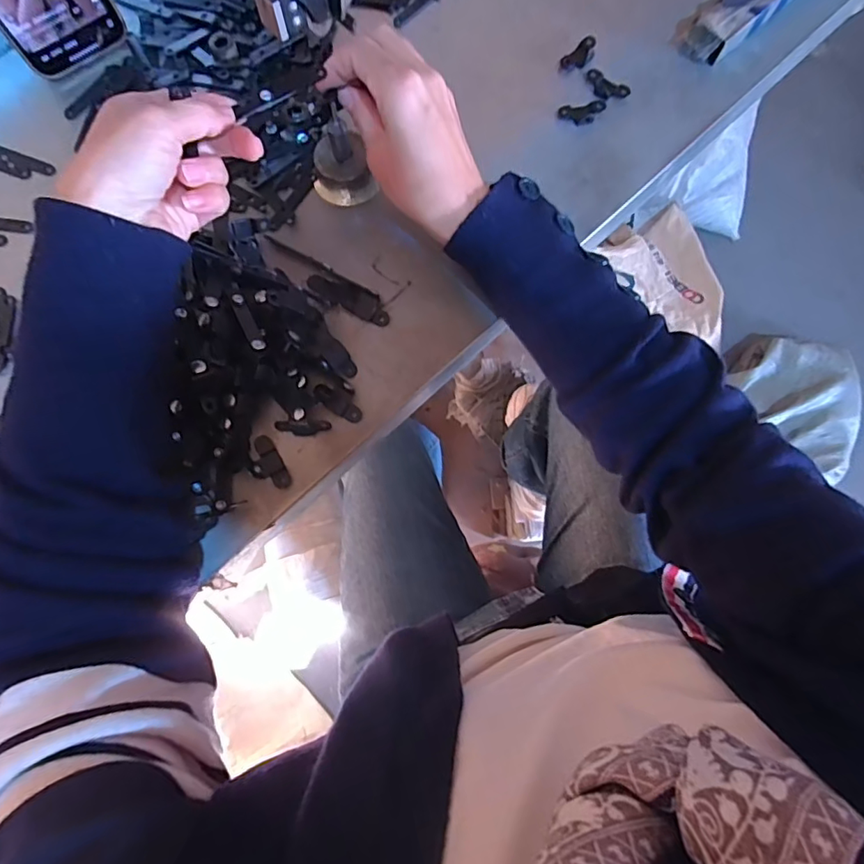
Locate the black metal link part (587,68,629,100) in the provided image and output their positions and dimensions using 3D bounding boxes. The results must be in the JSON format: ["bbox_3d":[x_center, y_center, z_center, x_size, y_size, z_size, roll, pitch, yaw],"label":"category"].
[{"bbox_3d":[0.126,-0.251,0.390,0.033,0.004,0.021,36,79,6],"label":"black metal link part"}]

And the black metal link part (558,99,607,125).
[{"bbox_3d":[0.109,-0.229,0.386,0.034,0.005,0.018,-11,78,-4],"label":"black metal link part"}]

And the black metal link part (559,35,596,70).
[{"bbox_3d":[0.111,-0.282,0.401,0.034,0.004,0.016,-43,82,-9],"label":"black metal link part"}]

